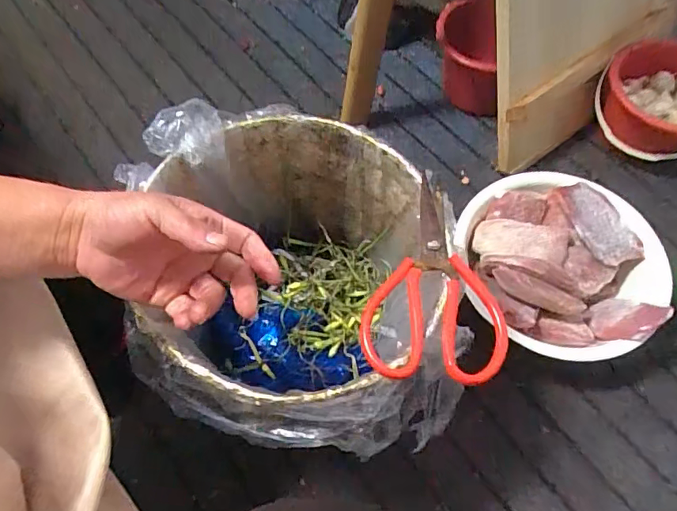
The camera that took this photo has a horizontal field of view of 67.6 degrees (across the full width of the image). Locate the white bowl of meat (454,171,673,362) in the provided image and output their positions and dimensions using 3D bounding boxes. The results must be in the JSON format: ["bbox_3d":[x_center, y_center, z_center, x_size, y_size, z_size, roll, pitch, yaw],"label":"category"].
[{"bbox_3d":[0.315,0.011,0.747,0.269,0.085,0.285,-1,63,1],"label":"white bowl of meat"}]

